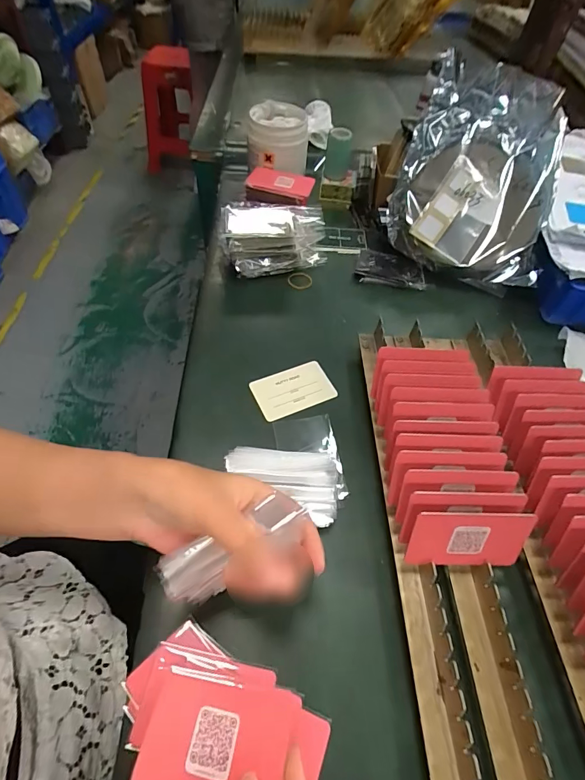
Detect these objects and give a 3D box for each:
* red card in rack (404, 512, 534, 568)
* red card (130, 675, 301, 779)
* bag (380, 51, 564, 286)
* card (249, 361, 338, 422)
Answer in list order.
[{"bbox_3d":[0.126,0.108,0.276,0.083,0.052,0.004,1,28,-3],"label":"red card in rack"},{"bbox_3d":[-0.043,0.200,0.219,0.085,0.006,0.056,4,42,11],"label":"red card"},{"bbox_3d":[0.245,-0.293,0.520,0.200,0.050,0.262,11,89,10],"label":"bag"},{"bbox_3d":[0.001,0.000,0.420,0.085,0.004,0.054,-19,61,-17],"label":"card"}]

